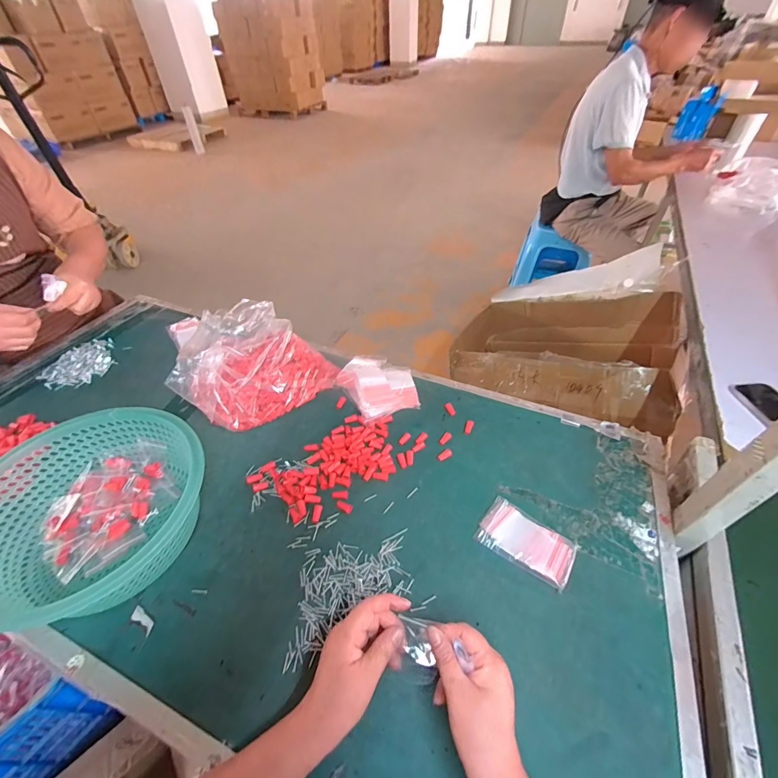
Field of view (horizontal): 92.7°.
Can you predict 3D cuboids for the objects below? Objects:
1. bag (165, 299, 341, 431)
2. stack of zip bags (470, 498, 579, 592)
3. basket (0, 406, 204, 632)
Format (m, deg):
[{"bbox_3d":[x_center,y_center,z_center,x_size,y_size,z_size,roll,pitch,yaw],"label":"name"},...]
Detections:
[{"bbox_3d":[-0.262,-0.051,0.691,0.242,0.109,0.229,26,52,25],"label":"bag"},{"bbox_3d":[0.182,0.201,0.493,0.117,0.016,0.073,26,52,25],"label":"stack of zip bags"},{"bbox_3d":[-0.385,0.153,0.492,0.231,0.107,0.250,-1,45,1],"label":"basket"}]

